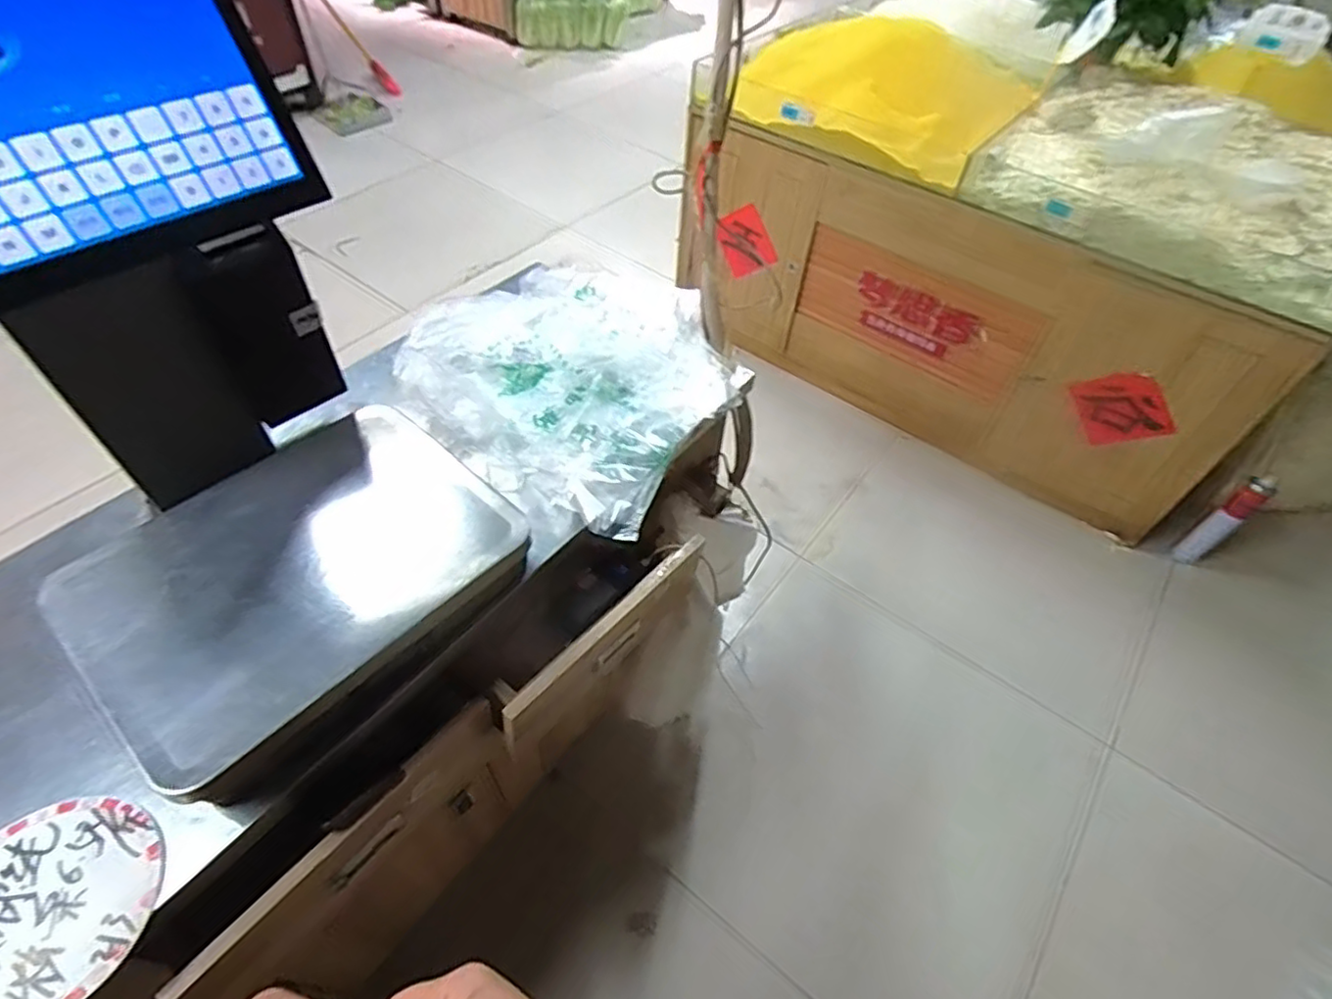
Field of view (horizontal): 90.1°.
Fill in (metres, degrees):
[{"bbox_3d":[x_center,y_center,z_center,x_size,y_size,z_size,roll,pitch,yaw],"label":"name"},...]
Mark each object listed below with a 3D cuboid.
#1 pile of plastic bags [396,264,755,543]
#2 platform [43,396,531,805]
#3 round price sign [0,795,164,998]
[{"bbox_3d":[-0.147,-0.203,0.952,0.476,0.086,0.435,27,54,17],"label":"pile of plastic bags"},{"bbox_3d":[-0.371,0.062,0.677,0.316,0.050,0.378,35,57,22],"label":"platform"},{"bbox_3d":[-0.496,0.324,0.527,0.158,0.012,0.160,4,53,-5],"label":"round price sign"}]

